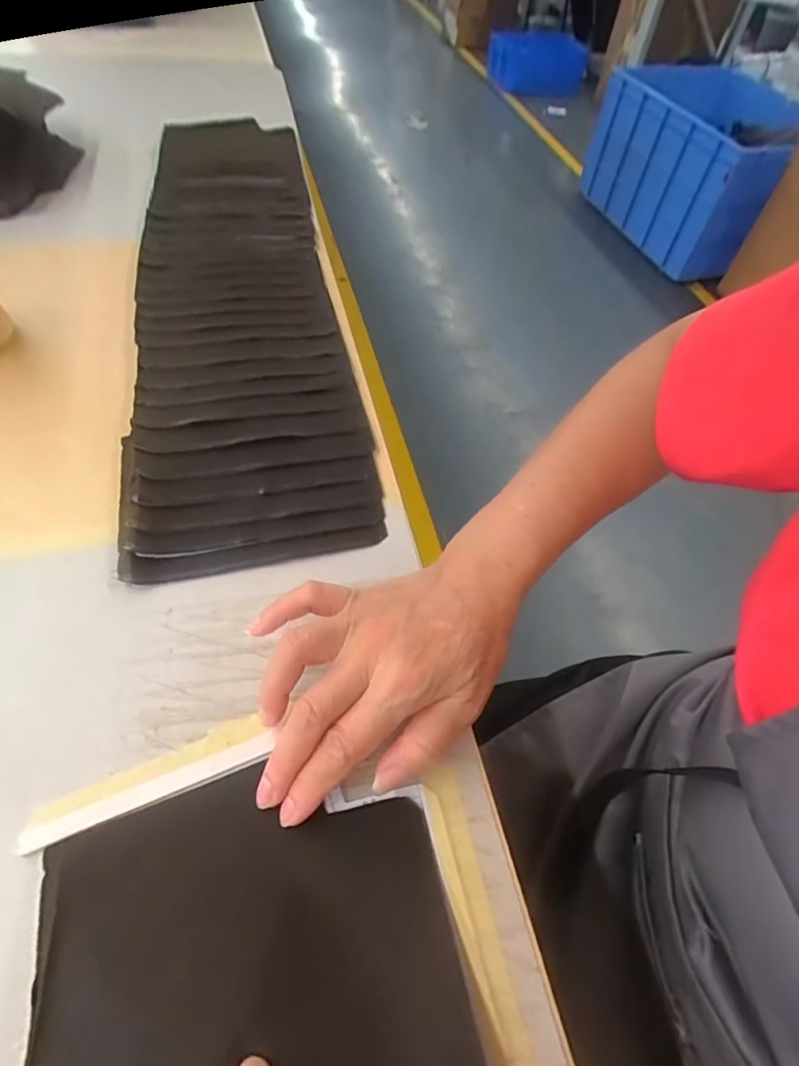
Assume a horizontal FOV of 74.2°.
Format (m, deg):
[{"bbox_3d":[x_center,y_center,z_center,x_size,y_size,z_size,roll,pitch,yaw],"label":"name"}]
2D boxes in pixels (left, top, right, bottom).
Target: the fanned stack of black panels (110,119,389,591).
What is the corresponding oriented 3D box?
[{"bbox_3d":[-0.159,-0.249,0.514,0.174,0.019,0.652,-9,57,-9],"label":"fanned stack of black panels"}]

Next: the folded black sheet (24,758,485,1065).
[{"bbox_3d":[-0.061,0.175,0.223,0.167,0.009,0.141,-3,43,-17],"label":"folded black sheet"}]

